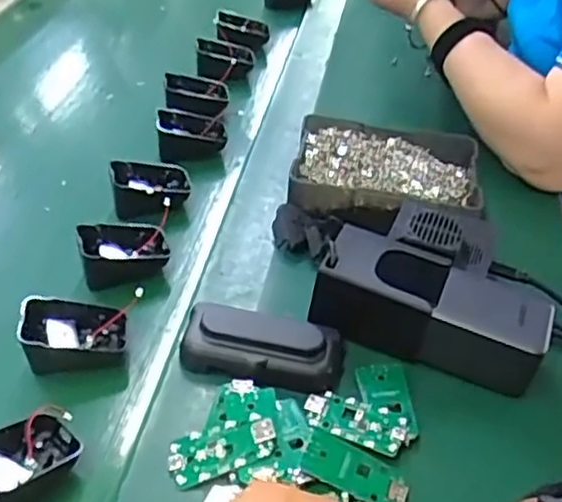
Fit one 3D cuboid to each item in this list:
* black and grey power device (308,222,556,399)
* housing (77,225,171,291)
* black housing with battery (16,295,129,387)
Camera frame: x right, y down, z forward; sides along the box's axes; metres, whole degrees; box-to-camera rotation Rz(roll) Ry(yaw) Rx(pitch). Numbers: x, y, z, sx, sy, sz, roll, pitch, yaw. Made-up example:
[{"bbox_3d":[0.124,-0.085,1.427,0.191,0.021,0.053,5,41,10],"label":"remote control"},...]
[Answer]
[{"bbox_3d":[0.104,0.037,0.480,0.152,0.054,0.059,15,42,16],"label":"black and grey power device"},{"bbox_3d":[-0.123,0.002,0.544,0.068,0.040,0.046,-11,42,-14],"label":"housing"},{"bbox_3d":[-0.139,0.056,0.471,0.063,0.039,0.045,-5,41,-7],"label":"black housing with battery"}]

